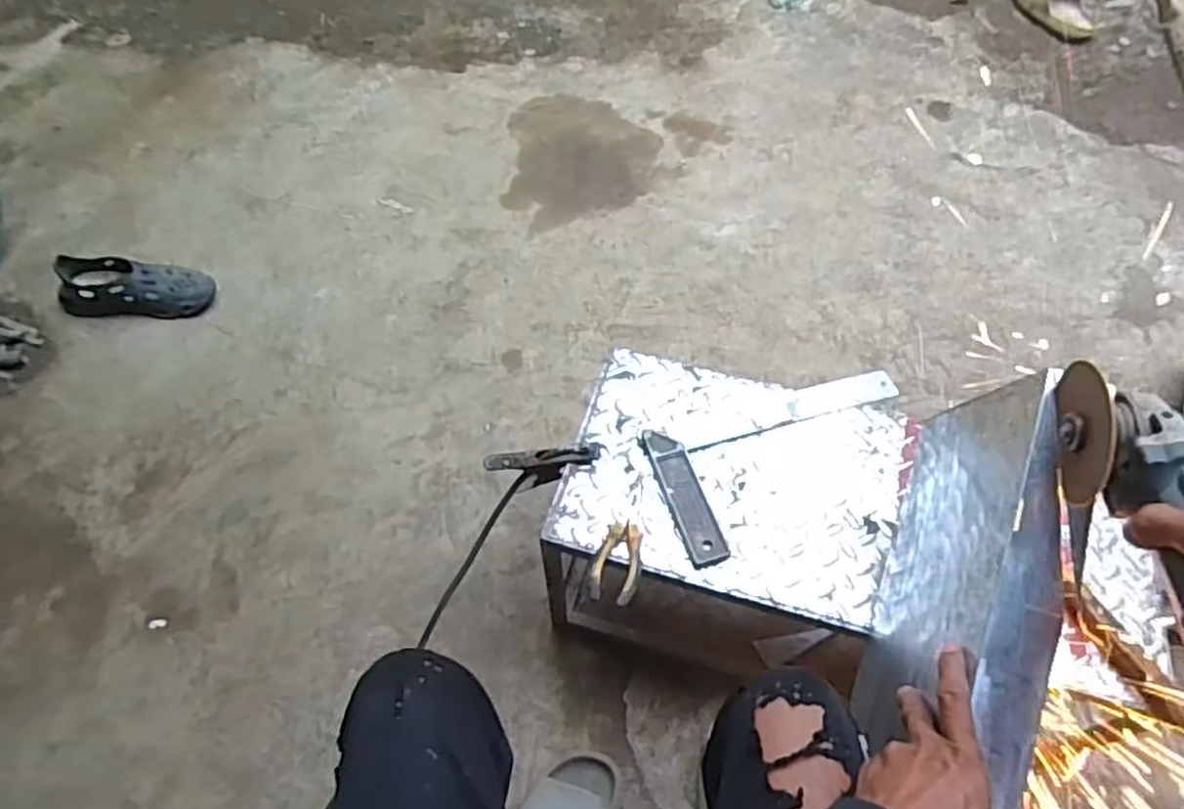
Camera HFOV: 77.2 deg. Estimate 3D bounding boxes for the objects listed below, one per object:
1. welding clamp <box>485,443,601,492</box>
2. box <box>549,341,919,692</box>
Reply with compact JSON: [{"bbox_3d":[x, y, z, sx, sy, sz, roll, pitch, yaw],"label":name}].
[{"bbox_3d":[-0.054,0.080,0.944,0.150,0.078,0.031,-13,50,31],"label":"welding clamp"},{"bbox_3d":[0.174,0.175,1.015,0.385,0.316,0.306,15,58,11],"label":"box"}]

